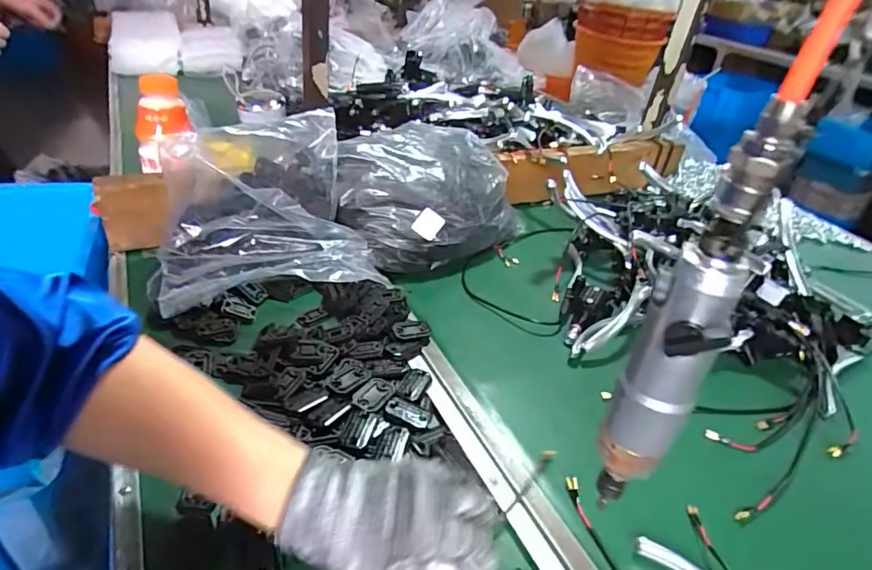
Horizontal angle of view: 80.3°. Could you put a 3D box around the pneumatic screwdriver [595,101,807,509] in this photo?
[{"bbox_3d":[0.122,0.033,0.264,0.035,0.231,0.031,18,36,16],"label":"pneumatic screwdriver"}]

